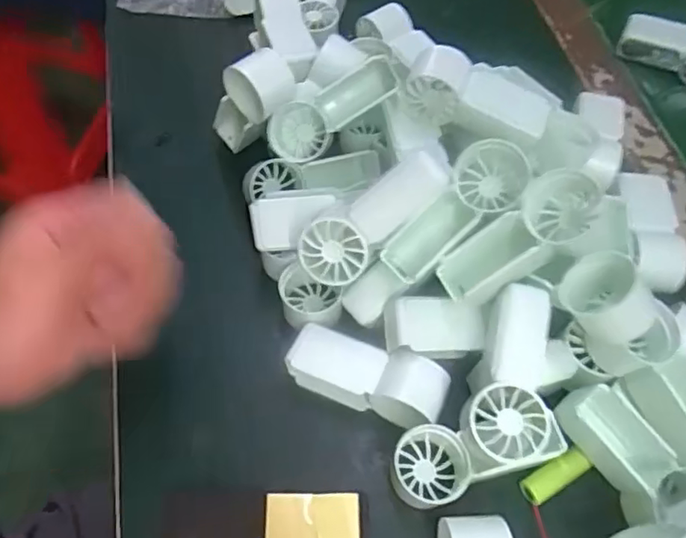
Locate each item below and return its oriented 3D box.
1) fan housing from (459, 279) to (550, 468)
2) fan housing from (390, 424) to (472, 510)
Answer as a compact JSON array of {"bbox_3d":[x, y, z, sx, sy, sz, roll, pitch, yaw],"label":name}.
[{"bbox_3d":[0.091,0.059,0.315,0.038,0.044,0.092,16,61,5],"label":"fan housing"},{"bbox_3d":[0.048,0.110,0.322,0.039,0.030,0.040,28,63,12],"label":"fan housing"}]

